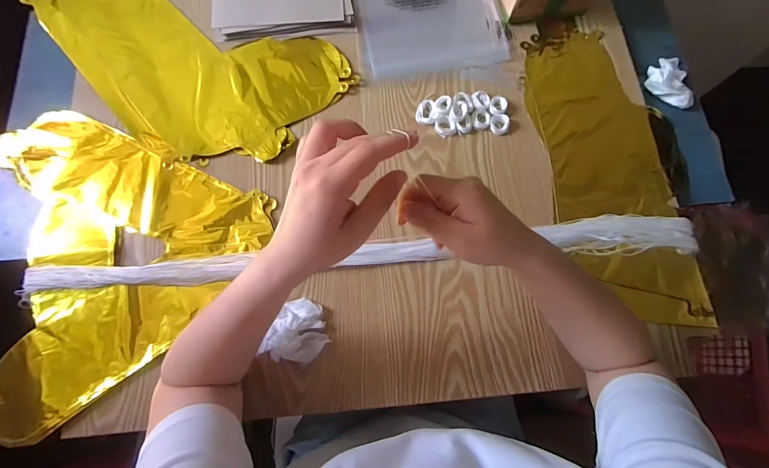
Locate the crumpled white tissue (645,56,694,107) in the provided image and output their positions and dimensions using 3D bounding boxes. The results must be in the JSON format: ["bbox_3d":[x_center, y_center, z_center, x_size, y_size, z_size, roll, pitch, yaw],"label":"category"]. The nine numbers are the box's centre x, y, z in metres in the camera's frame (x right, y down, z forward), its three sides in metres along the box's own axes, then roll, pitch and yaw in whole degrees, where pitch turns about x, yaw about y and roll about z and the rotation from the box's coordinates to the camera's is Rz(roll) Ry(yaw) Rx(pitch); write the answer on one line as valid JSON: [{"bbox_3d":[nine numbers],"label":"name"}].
[{"bbox_3d":[0.409,-0.224,0.521,0.062,0.022,0.085,0,77,-1],"label":"crumpled white tissue"}]

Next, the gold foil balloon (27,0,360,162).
[{"bbox_3d":[-0.285,-0.237,0.503,0.430,0.014,0.229,25,78,5],"label":"gold foil balloon"}]

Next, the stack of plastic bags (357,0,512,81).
[{"bbox_3d":[0.067,-0.346,0.546,0.207,0.009,0.230,-9,77,-3],"label":"stack of plastic bags"}]

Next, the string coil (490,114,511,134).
[{"bbox_3d":[0.157,-0.150,0.492,0.026,0.010,0.027,0,77,-1],"label":"string coil"}]

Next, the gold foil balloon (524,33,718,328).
[{"bbox_3d":[0.296,-0.090,0.476,0.157,0.012,0.408,-5,77,-2],"label":"gold foil balloon"}]

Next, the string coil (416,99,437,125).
[{"bbox_3d":[0.059,-0.169,0.496,0.028,0.008,0.037,13,77,2],"label":"string coil"}]

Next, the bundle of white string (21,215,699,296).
[{"bbox_3d":[-0.019,0.022,0.437,0.810,0.023,0.046,-4,77,-2],"label":"bundle of white string"}]

